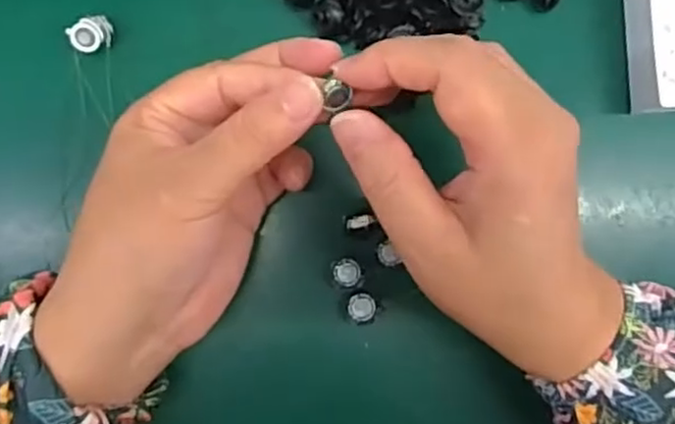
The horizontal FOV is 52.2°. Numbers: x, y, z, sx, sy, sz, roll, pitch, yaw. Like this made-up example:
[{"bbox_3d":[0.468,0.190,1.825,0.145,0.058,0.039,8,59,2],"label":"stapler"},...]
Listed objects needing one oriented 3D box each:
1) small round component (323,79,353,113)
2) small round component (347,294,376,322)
[{"bbox_3d":[0.001,-0.039,0.232,0.009,0.005,0.010,-5,90,-3],"label":"small round component"},{"bbox_3d":[0.011,0.043,0.311,0.012,0.004,0.012,0,90,-3],"label":"small round component"}]

